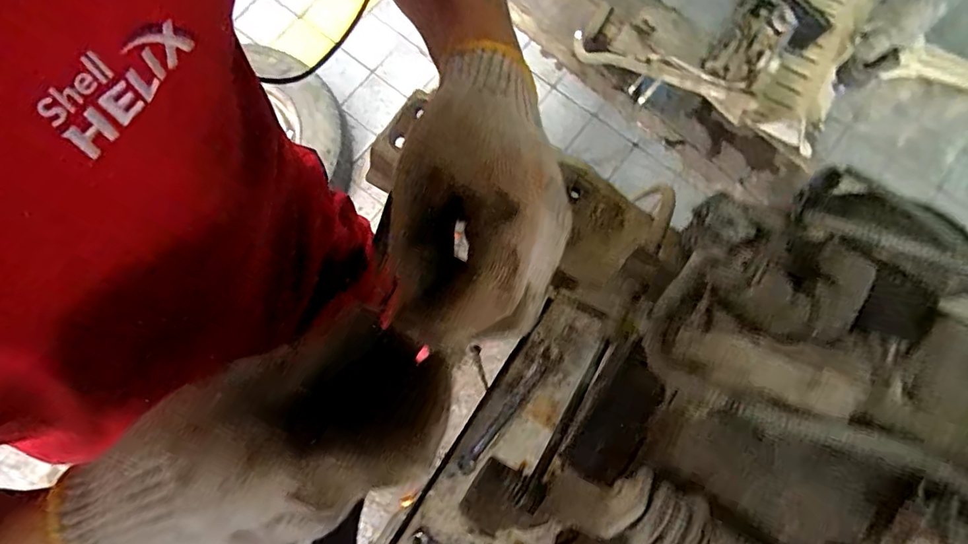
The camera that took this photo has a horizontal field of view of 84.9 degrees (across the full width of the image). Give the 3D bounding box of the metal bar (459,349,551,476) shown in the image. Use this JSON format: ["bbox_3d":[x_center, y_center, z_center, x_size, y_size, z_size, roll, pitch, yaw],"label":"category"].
[{"bbox_3d":[0.026,0.155,0.587,0.016,0.015,0.158,38,80,8],"label":"metal bar"}]

